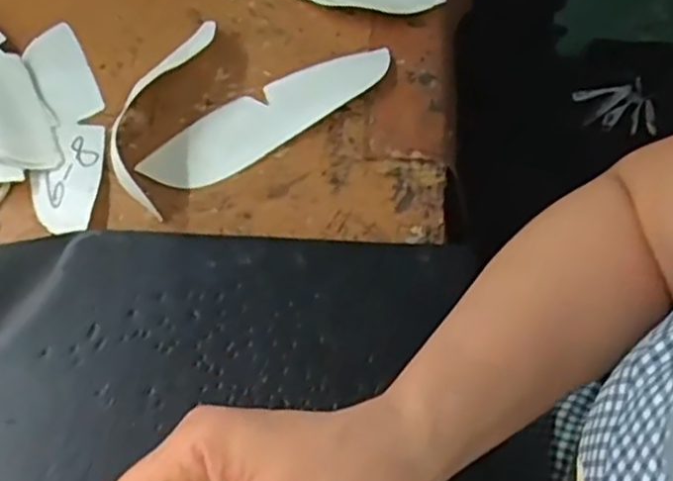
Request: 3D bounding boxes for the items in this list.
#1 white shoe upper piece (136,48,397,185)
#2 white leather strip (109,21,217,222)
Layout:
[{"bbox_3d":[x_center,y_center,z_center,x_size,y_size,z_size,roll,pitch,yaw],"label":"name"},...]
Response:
[{"bbox_3d":[-0.050,-0.095,0.529,0.194,0.016,0.051,-32,65,-18],"label":"white shoe upper piece"},{"bbox_3d":[-0.131,-0.102,0.523,0.058,0.032,0.171,12,60,6],"label":"white leather strip"}]

